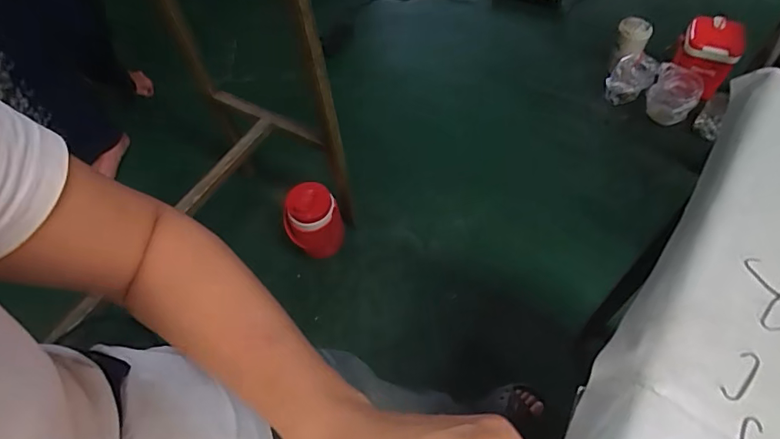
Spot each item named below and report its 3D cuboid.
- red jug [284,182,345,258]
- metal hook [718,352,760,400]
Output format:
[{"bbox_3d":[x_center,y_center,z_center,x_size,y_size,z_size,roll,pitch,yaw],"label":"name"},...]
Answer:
[{"bbox_3d":[-0.194,0.003,1.214,0.135,0.156,0.125,-2,58,3],"label":"red jug"},{"bbox_3d":[0.249,0.110,0.341,0.014,0.004,0.040,37,67,24],"label":"metal hook"}]

